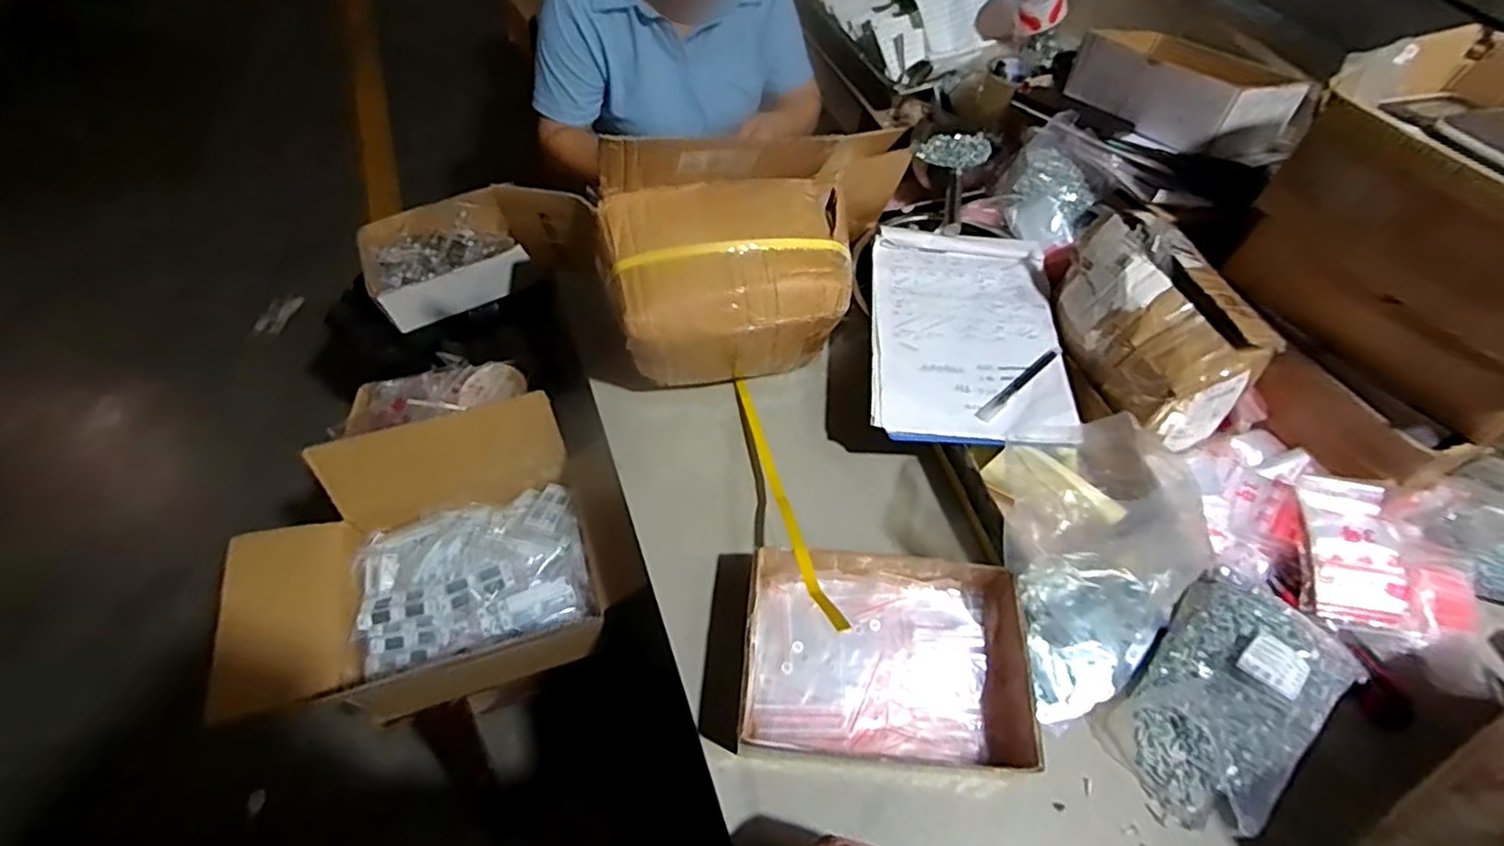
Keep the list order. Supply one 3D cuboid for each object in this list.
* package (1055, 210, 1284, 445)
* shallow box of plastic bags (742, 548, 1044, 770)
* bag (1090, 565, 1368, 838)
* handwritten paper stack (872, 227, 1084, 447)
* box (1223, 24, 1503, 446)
[{"bbox_3d":[0.447,-0.110,0.730,0.152,0.146,0.227,-15,57,-11],"label":"package"},{"bbox_3d":[0.120,0.216,0.612,0.249,0.062,0.189,4,56,1],"label":"shallow box of plastic bags"},{"bbox_3d":[0.439,0.240,0.593,0.234,0.069,0.143,-34,63,-21],"label":"bag"},{"bbox_3d":[0.249,-0.110,0.767,0.213,0.016,0.307,5,56,2],"label":"handwritten paper stack"},{"bbox_3d":[0.700,-0.181,0.636,0.259,0.225,0.326,-21,59,-15],"label":"box"}]

